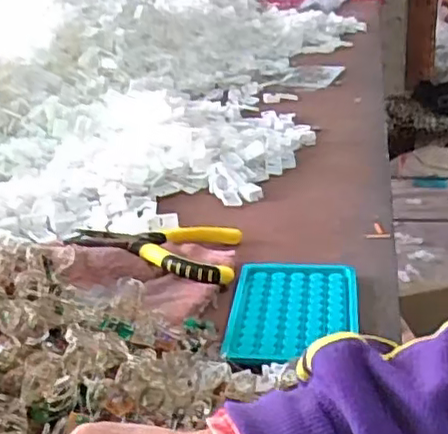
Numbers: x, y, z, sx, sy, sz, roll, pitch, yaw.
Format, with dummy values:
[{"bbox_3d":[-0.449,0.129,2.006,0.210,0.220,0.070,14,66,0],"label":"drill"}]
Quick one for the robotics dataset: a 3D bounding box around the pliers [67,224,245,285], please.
[{"bbox_3d":[-0.065,0.029,0.590,0.154,0.019,0.085,-1,26,7],"label":"pliers"}]

